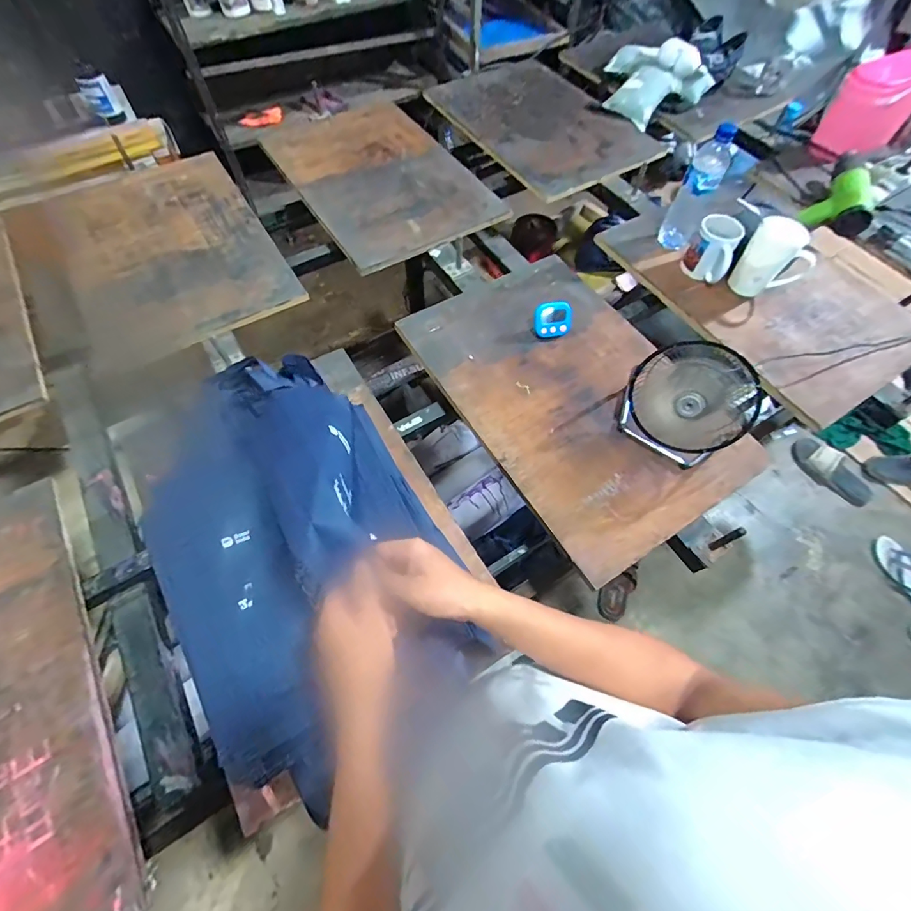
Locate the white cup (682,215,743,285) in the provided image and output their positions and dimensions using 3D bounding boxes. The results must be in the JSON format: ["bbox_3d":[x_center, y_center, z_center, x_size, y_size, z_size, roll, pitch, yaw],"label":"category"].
[{"bbox_3d":[0.517,-0.417,0.886,0.085,0.108,0.070,28,65,16],"label":"white cup"}]

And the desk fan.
[{"bbox_3d":[0.347,-0.077,0.667,0.182,0.165,0.097,32,67,18],"label":"desk fan"}]

